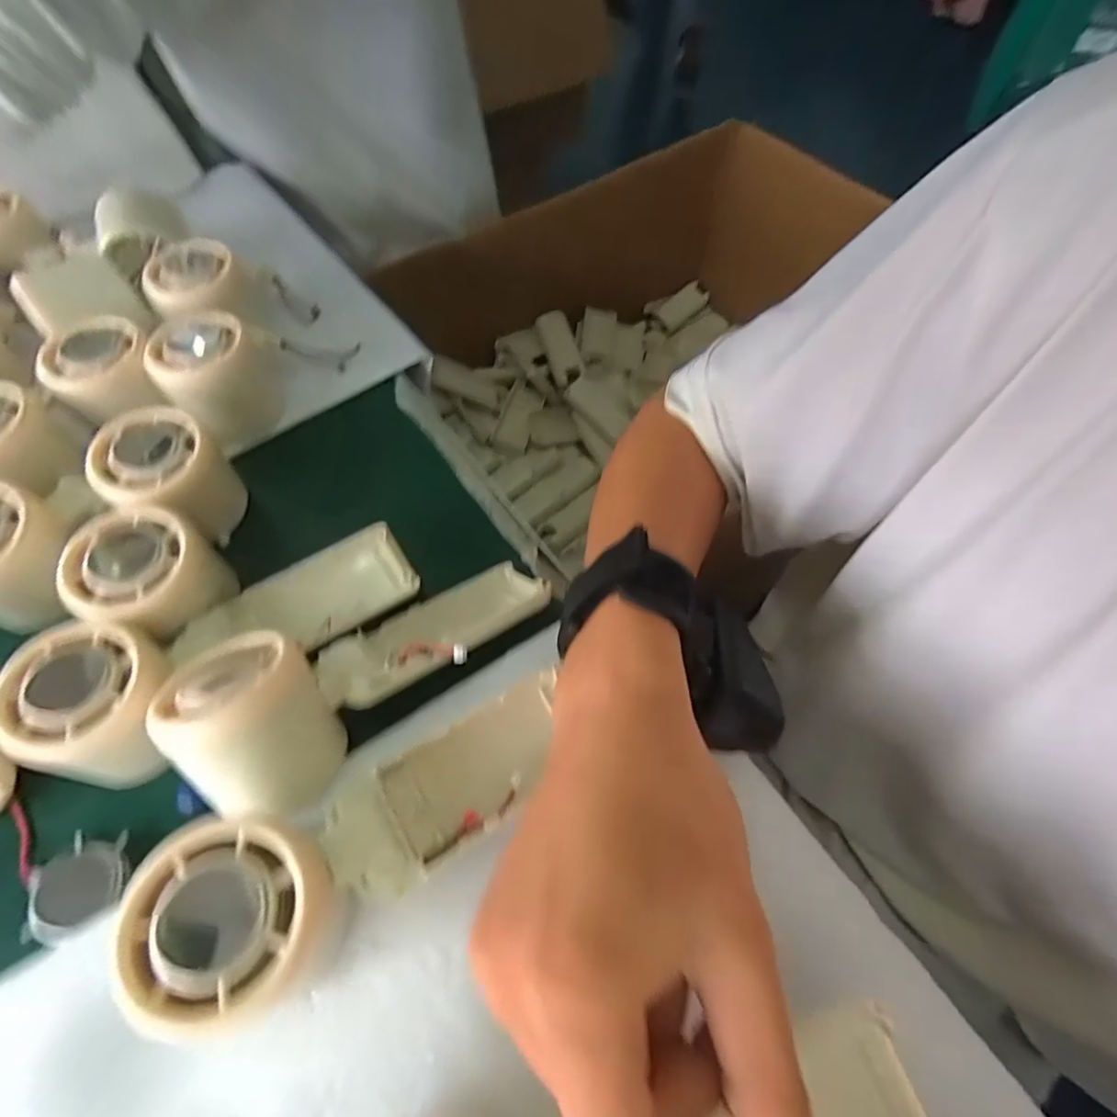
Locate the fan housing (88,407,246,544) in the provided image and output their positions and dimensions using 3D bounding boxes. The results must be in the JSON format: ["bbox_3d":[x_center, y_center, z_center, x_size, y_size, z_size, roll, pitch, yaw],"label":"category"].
[{"bbox_3d":[-0.202,-0.038,0.304,0.054,0.056,0.059,5,59,2],"label":"fan housing"}]

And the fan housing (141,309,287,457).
[{"bbox_3d":[-0.201,-0.107,0.341,0.056,0.051,0.057,-33,65,-19],"label":"fan housing"}]

